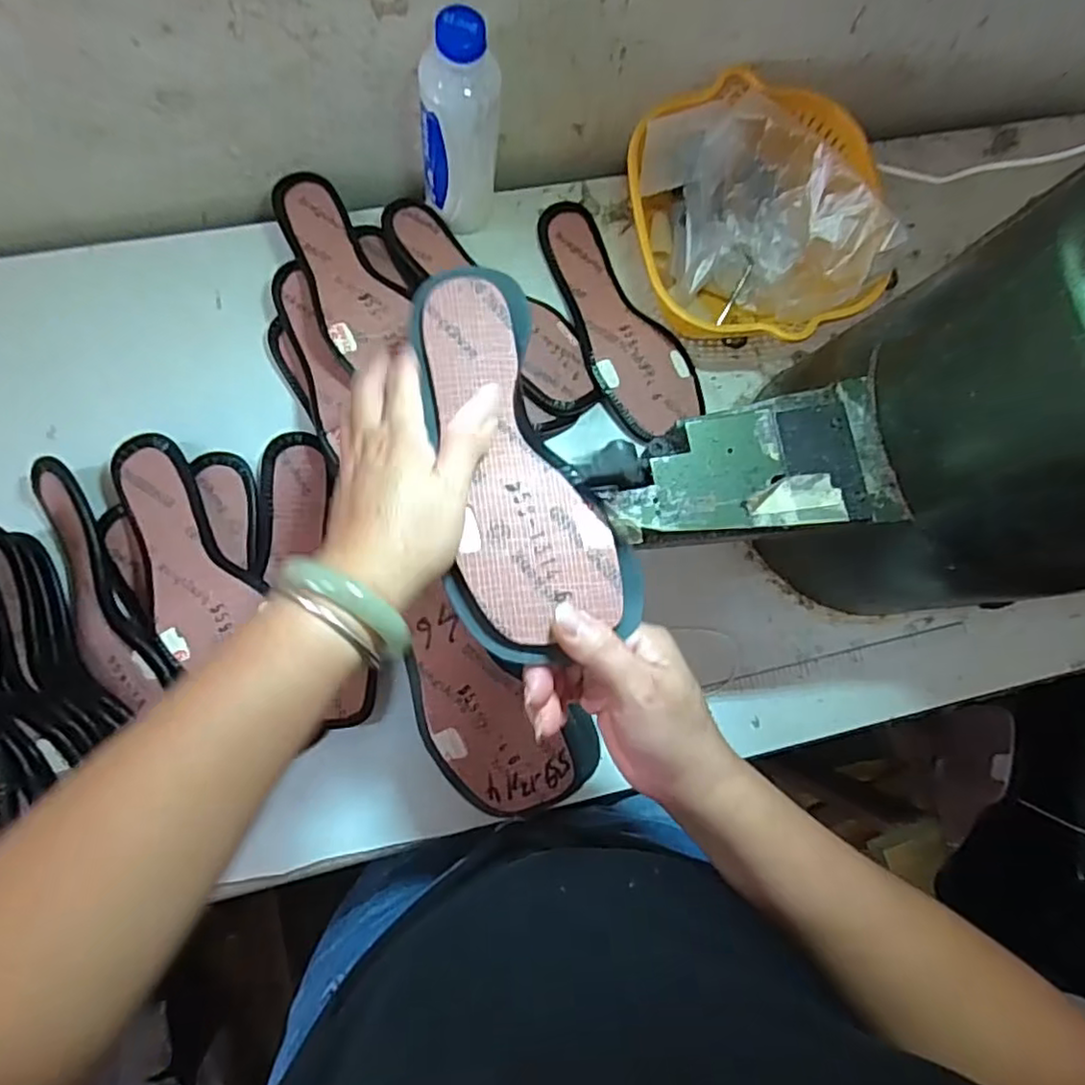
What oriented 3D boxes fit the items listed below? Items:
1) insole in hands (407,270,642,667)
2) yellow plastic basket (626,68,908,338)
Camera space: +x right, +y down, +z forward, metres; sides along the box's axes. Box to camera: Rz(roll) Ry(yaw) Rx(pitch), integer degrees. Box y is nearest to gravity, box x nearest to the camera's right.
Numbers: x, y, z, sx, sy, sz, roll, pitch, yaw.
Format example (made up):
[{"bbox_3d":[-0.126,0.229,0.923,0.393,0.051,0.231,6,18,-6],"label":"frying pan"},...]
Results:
[{"bbox_3d":[-0.026,-0.052,0.370,0.093,0.023,0.230,-20,72,-6],"label":"insole in hands"},{"bbox_3d":[0.167,-0.257,0.536,0.191,0.086,0.204,0,81,-3],"label":"yellow plastic basket"}]

